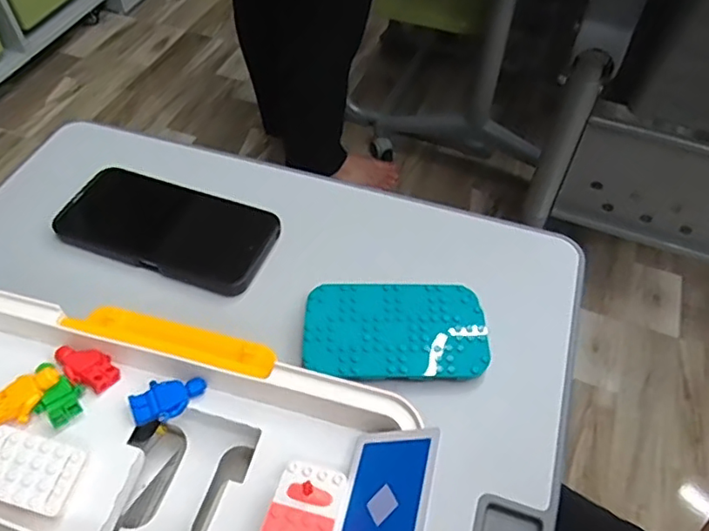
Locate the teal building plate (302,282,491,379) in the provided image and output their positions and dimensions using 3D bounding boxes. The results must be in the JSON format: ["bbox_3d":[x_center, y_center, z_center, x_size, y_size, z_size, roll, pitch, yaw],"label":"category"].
[{"bbox_3d":[0.029,0.044,0.406,0.126,0.011,0.079,0,53,-1],"label":"teal building plate"}]

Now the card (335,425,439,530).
[{"bbox_3d":[0.011,0.115,0.261,0.051,0.004,0.085,-20,39,39],"label":"card"}]

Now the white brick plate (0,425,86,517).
[{"bbox_3d":[-0.159,0.099,0.278,0.046,0.009,0.032,13,53,9],"label":"white brick plate"}]

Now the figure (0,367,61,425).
[{"bbox_3d":[-0.173,0.068,0.297,0.039,0.007,0.023,-34,60,-24],"label":"figure"}]

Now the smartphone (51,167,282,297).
[{"bbox_3d":[-0.151,-0.031,0.465,0.173,0.009,0.083,17,54,12],"label":"smartphone"}]

